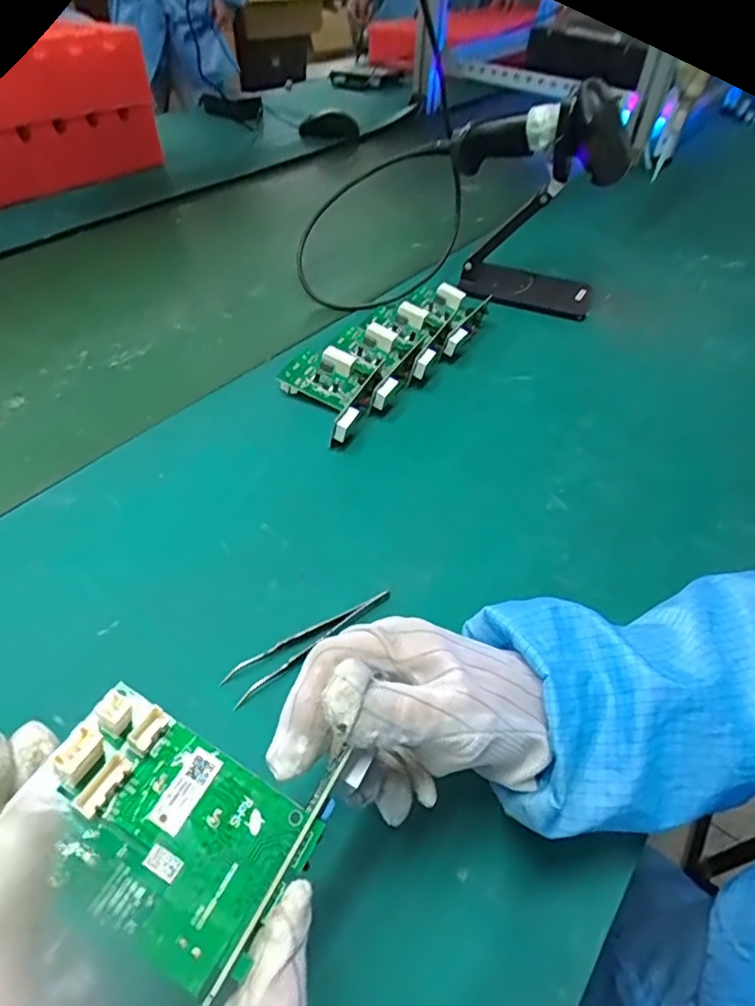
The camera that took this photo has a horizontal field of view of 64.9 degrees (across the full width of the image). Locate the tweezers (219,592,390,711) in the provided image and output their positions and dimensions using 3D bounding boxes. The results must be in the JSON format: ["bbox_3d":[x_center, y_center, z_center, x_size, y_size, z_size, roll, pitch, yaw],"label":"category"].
[{"bbox_3d":[-0.039,0.087,0.370,0.116,0.014,0.022,-24,51,-25],"label":"tweezers"}]

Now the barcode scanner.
[{"bbox_3d":[0.188,-0.414,0.673,0.196,0.090,0.069,16,46,14],"label":"barcode scanner"}]

